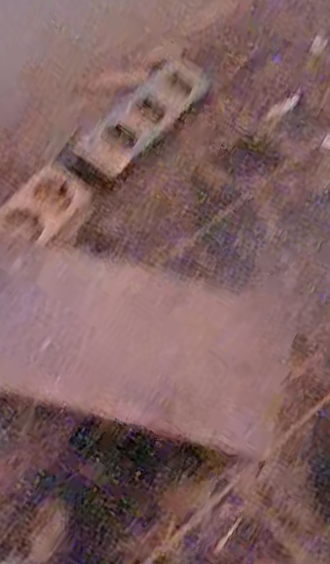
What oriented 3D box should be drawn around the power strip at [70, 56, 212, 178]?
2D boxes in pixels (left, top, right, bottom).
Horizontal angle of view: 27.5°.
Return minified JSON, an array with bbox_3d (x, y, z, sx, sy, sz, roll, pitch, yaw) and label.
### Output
[{"bbox_3d":[-0.023,-0.168,0.692,0.053,0.028,0.161,42,73,1],"label":"power strip"}]

